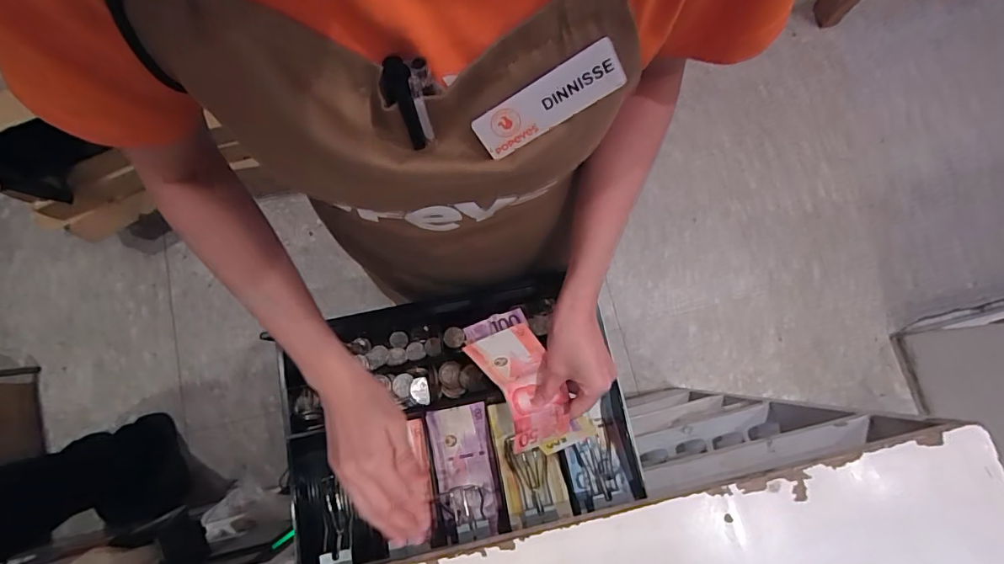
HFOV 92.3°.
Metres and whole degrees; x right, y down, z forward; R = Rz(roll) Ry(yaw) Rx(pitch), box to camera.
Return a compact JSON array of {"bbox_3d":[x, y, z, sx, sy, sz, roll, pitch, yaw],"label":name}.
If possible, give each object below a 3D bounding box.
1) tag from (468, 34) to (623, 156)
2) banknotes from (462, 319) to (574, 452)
[{"bbox_3d":[0.022,-0.087,0.234,0.074,0.004,0.024,-26,123,20],"label":"tag"},{"bbox_3d":[0.017,0.101,0.486,0.064,0.054,0.128,-24,104,-4],"label":"banknotes"}]

